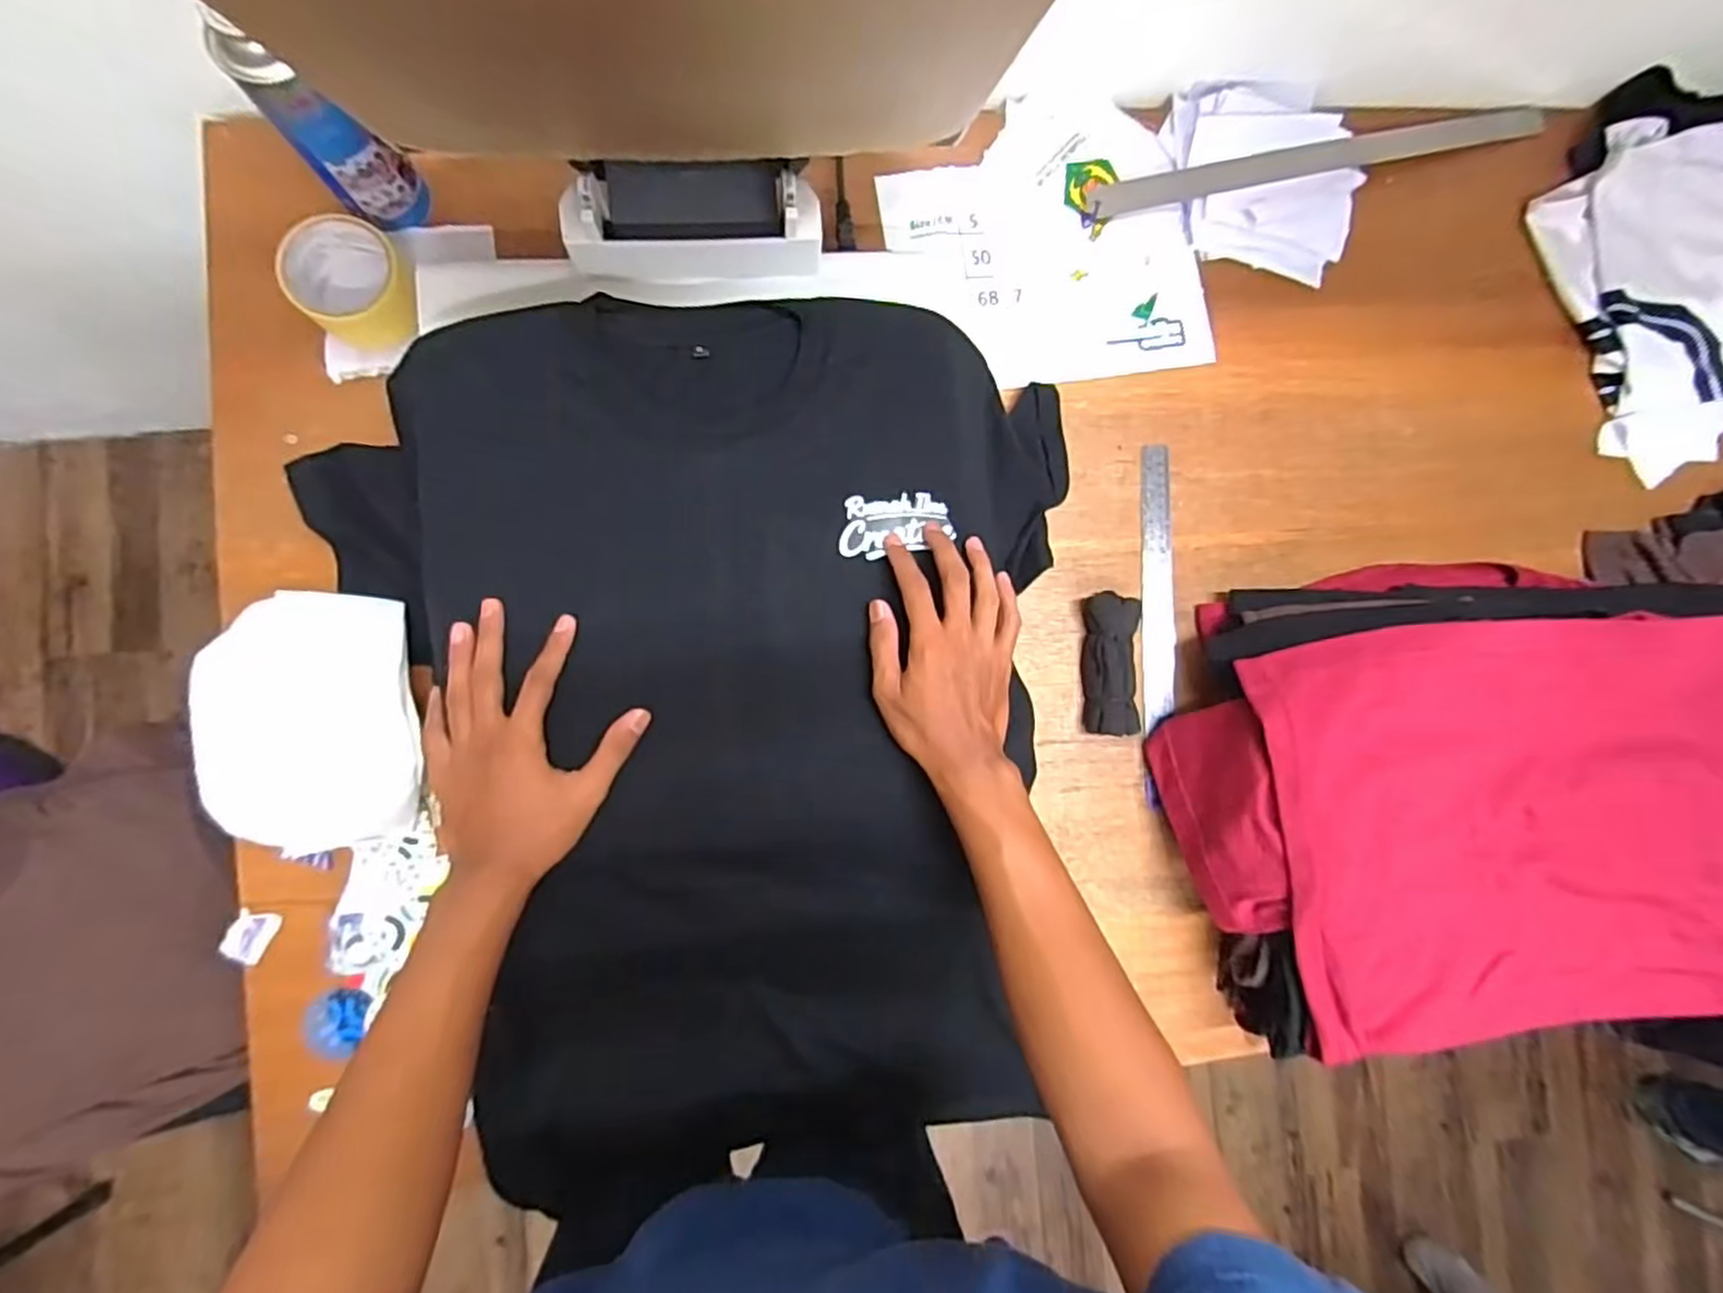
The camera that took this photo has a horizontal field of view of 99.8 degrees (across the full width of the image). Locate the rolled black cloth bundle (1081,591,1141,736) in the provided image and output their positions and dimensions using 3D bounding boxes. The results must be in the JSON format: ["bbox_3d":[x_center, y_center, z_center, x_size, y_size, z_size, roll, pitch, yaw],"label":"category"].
[{"bbox_3d":[0.225,0.016,0.656,0.045,0.030,0.124,1,88,-7],"label":"rolled black cloth bundle"}]

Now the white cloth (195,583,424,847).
[{"bbox_3d":[-0.419,0.059,0.562,0.156,0.048,0.190,-3,88,-7],"label":"white cloth"}]

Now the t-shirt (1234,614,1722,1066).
[{"bbox_3d":[0.573,0.152,0.577,0.526,0.070,0.340,-2,96,-5],"label":"t-shirt"}]

